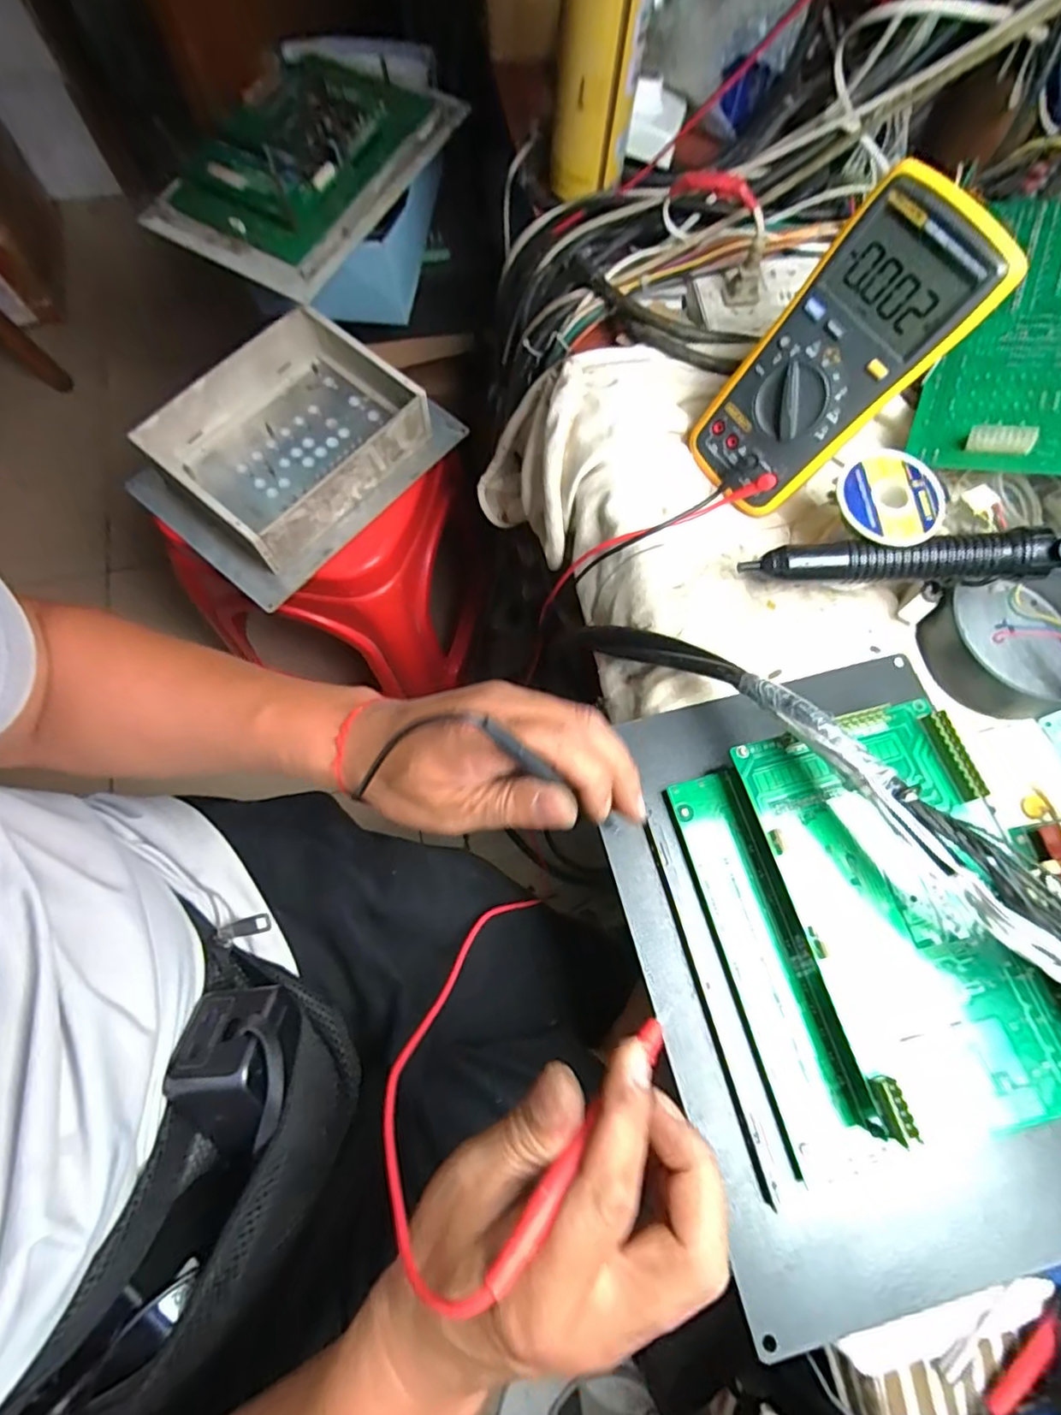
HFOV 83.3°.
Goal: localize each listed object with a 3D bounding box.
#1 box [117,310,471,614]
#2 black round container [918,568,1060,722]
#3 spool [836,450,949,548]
[{"bbox_3d":[-0.247,-0.278,0.647,0.207,0.090,0.304,42,76,10],"label":"box"},{"bbox_3d":[0.317,-0.043,0.381,0.100,0.050,0.091,1,73,-2],"label":"black round container"},{"bbox_3d":[0.221,-0.127,0.368,0.067,0.017,0.062,1,73,-2],"label":"spool"}]

